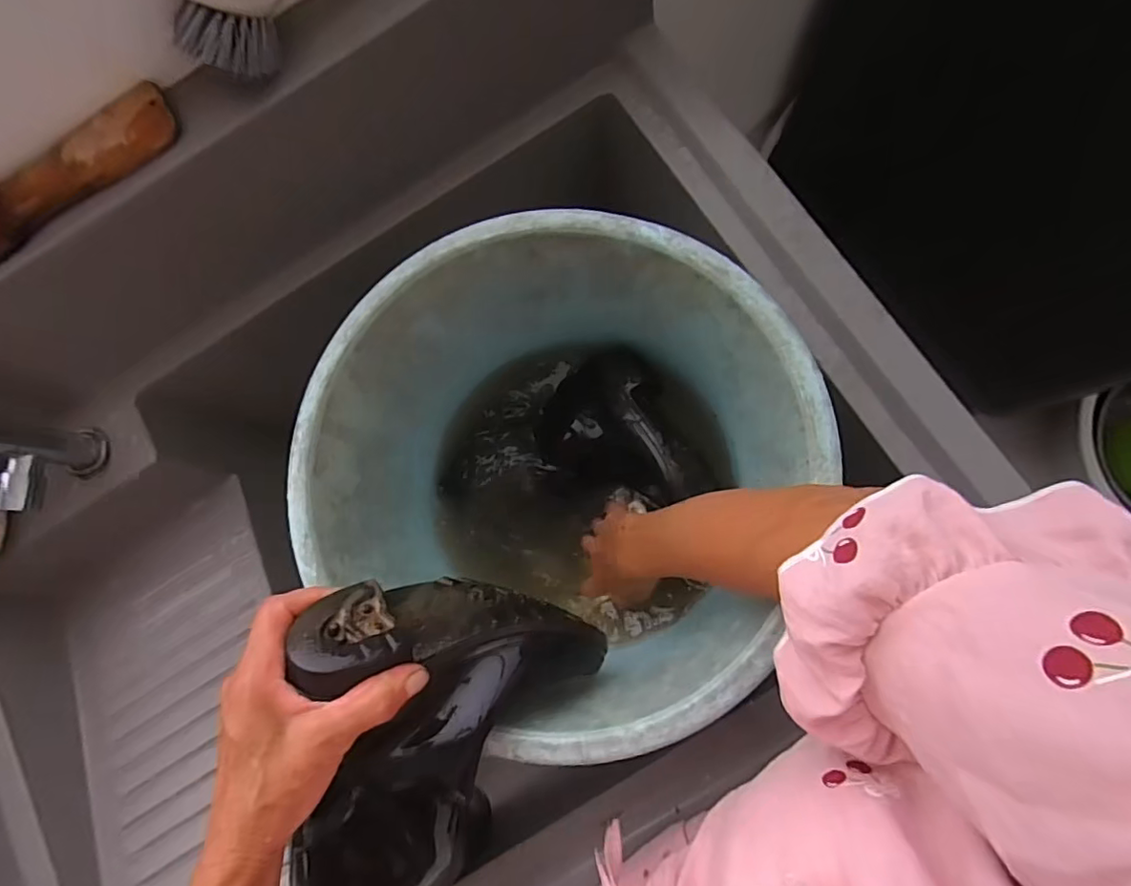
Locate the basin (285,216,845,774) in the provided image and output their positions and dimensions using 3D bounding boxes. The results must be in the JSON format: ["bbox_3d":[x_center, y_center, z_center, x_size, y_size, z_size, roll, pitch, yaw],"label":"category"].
[{"bbox_3d":[-0.004,0.013,0.435,0.313,0.216,0.301,-1,81,5],"label":"basin"}]

